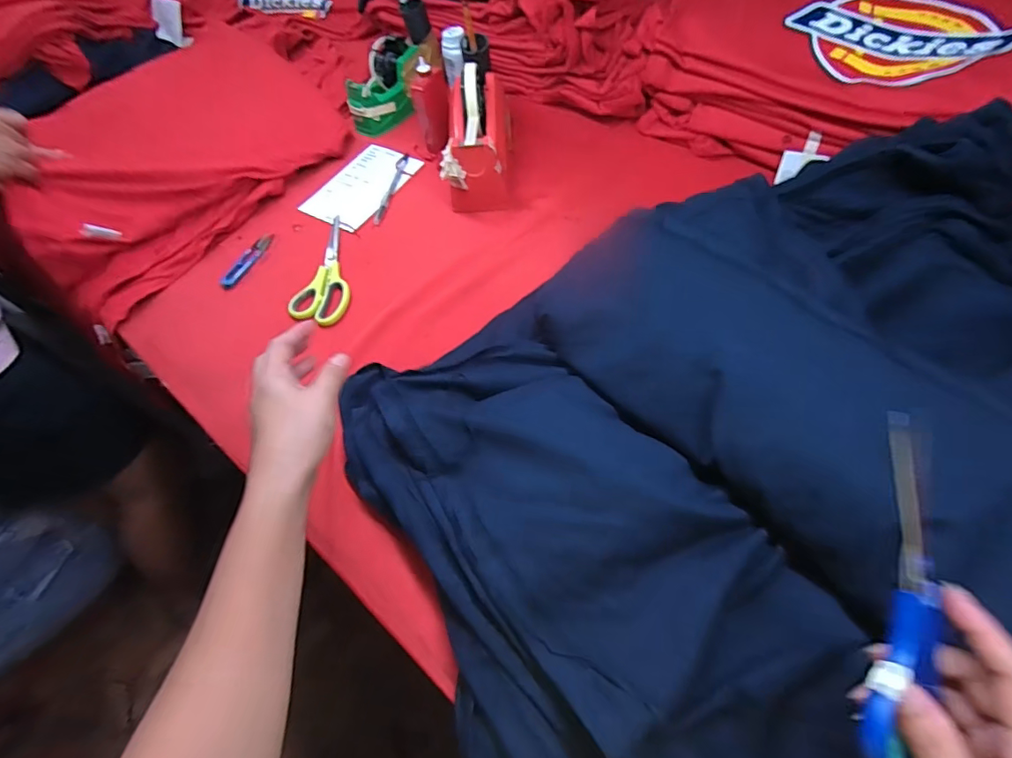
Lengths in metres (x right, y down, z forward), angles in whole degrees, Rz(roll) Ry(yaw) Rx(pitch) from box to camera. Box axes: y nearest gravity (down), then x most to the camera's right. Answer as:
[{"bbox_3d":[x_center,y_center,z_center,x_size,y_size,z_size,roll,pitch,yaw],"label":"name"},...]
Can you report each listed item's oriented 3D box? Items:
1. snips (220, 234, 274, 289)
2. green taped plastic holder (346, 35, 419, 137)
[{"bbox_3d":[-0.346,-0.160,0.680,0.021,0.008,0.097,16,58,15],"label":"snips"},{"bbox_3d":[-0.187,-0.456,0.779,0.075,0.064,0.153,19,88,18],"label":"green taped plastic holder"}]

